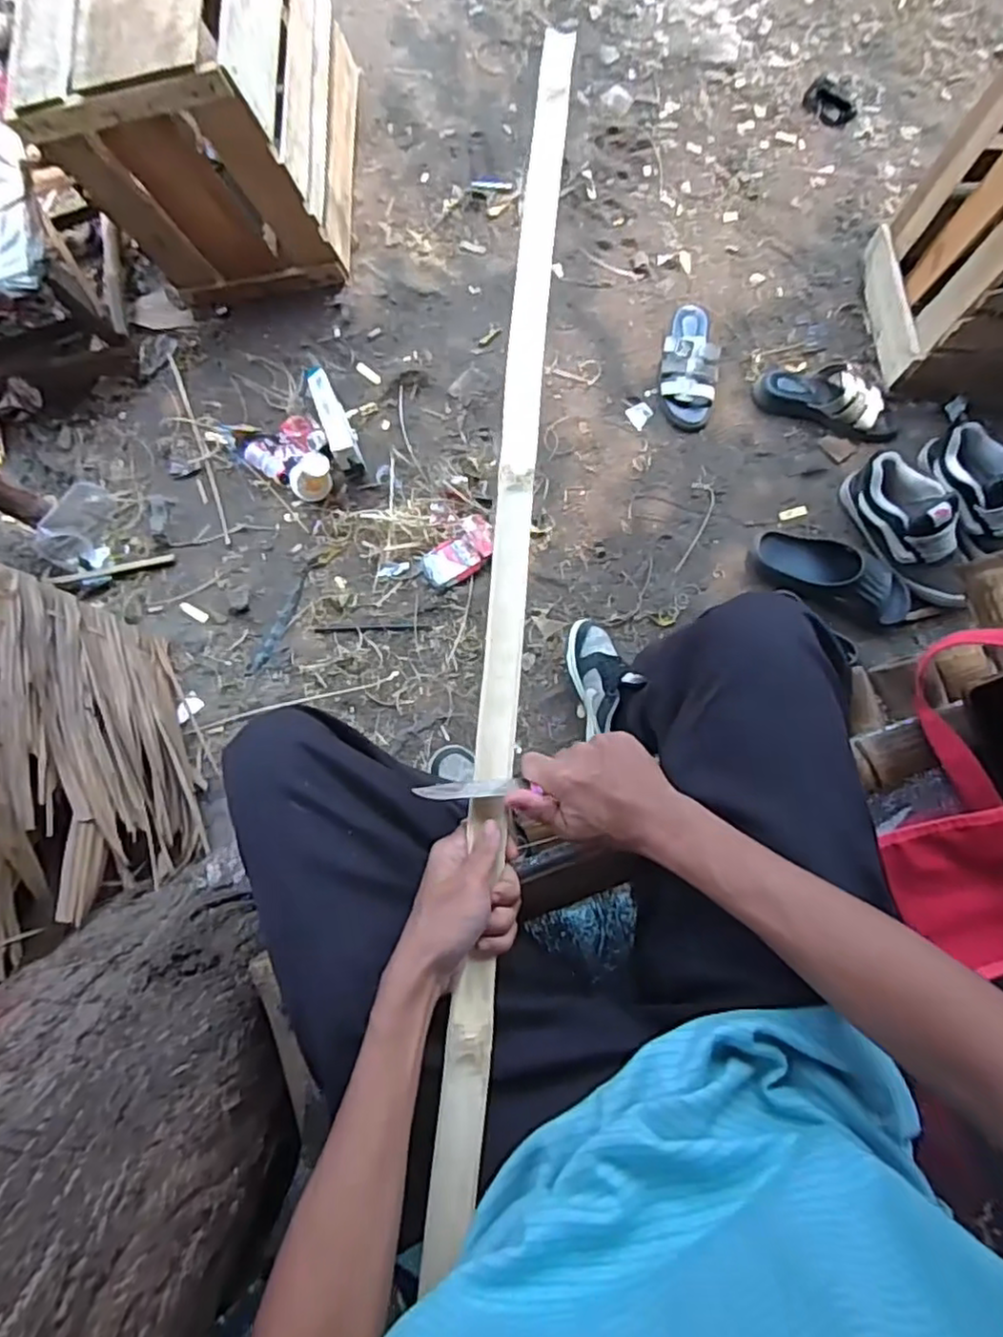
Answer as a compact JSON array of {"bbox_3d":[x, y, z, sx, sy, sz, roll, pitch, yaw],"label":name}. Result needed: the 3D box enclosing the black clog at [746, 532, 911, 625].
[{"bbox_3d":[0.545,-0.158,1.100,0.264,0.096,0.105,23,83,5],"label":"black clog"}]

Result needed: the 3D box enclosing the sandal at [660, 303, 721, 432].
[{"bbox_3d":[0.343,-0.558,1.215,0.101,0.057,0.246,5,82,3],"label":"sandal"}]

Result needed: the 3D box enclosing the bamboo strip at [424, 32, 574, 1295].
[{"bbox_3d":[0.012,-0.138,0.567,0.037,0.029,1.050,5,74,1],"label":"bamboo strip"}]

